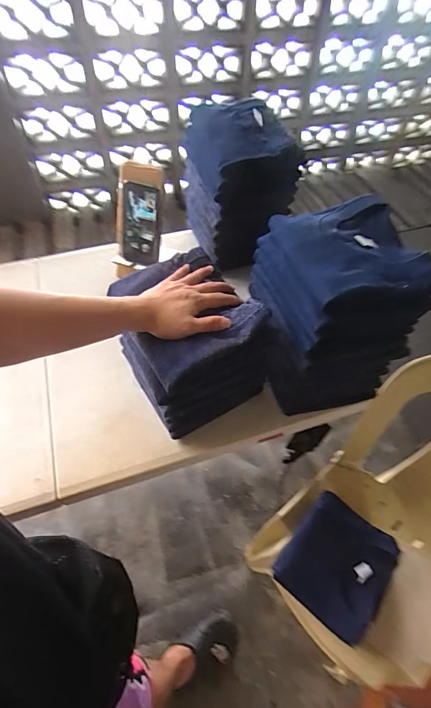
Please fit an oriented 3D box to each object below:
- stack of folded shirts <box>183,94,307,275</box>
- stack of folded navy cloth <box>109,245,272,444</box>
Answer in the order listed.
[{"bbox_3d":[0.044,-0.372,0.839,0.181,0.326,0.206,-18,57,-15],"label":"stack of folded shirts"},{"bbox_3d":[-0.047,-0.017,0.627,0.187,0.213,0.229,-24,58,-18],"label":"stack of folded navy cloth"}]

